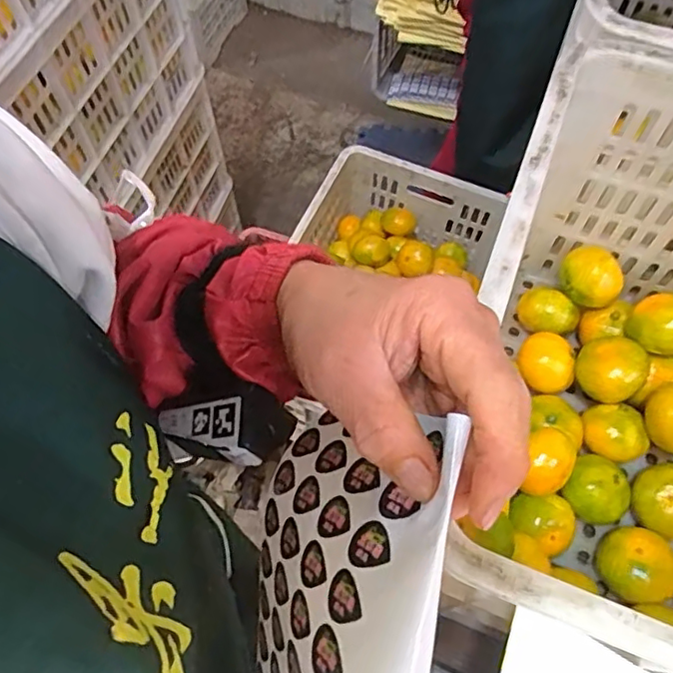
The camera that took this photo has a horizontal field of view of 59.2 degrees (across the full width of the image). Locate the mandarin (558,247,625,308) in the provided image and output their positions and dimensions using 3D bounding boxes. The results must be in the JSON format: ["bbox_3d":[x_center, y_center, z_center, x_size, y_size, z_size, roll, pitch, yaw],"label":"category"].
[{"bbox_3d":[0.266,-0.058,0.625,0.061,0.061,0.052,39,69,19],"label":"mandarin"}]

